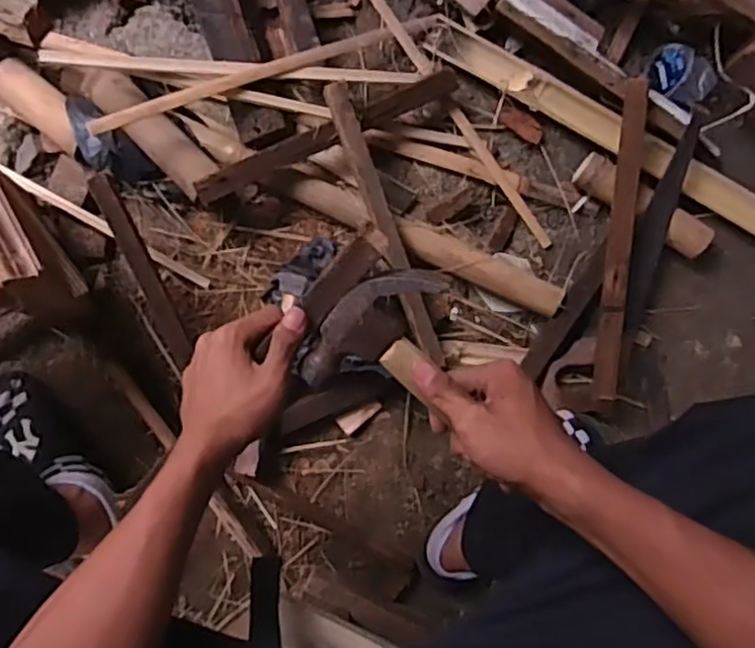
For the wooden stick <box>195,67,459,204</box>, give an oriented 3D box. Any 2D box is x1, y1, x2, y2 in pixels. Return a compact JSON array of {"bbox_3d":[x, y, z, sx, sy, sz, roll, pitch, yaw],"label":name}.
[{"bbox_3d":[-0.052,-0.234,0.801,0.355,0.031,0.030,-28,87,-6],"label":"wooden stick"}]

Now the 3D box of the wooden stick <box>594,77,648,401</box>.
[{"bbox_3d":[0.296,-0.108,0.803,0.013,0.034,0.395,14,82,-47],"label":"wooden stick"}]

